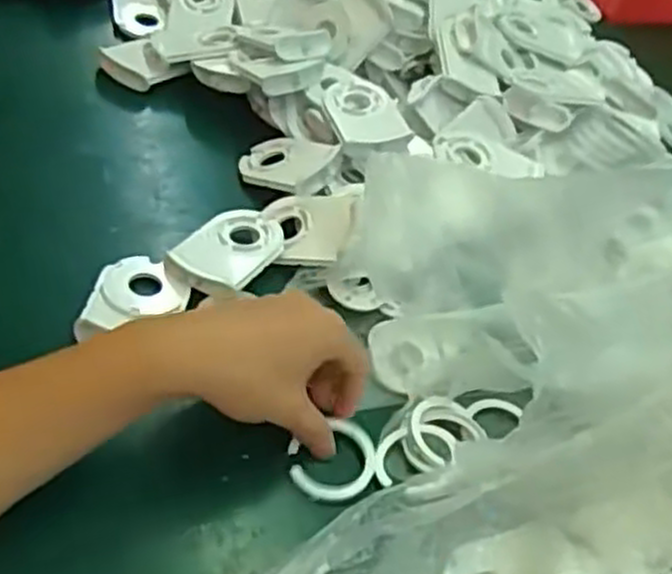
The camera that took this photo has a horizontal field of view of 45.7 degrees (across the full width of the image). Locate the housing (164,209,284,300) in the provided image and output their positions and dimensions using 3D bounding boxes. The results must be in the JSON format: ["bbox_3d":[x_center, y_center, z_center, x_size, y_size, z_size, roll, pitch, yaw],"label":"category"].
[{"bbox_3d":[-0.075,-0.027,0.553,0.058,0.014,0.083,31,46,13],"label":"housing"}]

